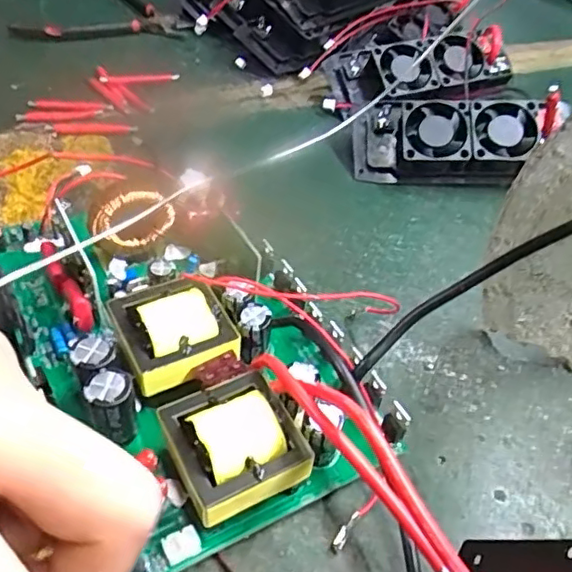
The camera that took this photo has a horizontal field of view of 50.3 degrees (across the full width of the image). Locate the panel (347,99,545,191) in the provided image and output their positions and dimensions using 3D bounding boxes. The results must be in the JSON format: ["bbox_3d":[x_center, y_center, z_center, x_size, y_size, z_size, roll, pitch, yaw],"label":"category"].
[{"bbox_3d":[0.099,-0.093,0.387,0.119,0.046,0.056,4,45,17],"label":"panel"}]

